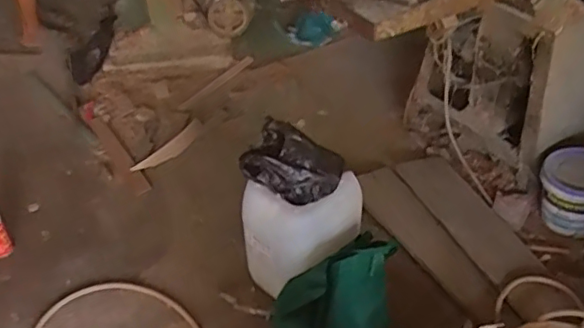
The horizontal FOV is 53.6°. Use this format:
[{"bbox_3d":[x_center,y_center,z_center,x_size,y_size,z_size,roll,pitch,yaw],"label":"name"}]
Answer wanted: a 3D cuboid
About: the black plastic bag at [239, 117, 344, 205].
[{"bbox_3d":[0.010,-0.008,1.430,0.202,0.123,0.200,16,45,22],"label":"black plastic bag"}]

